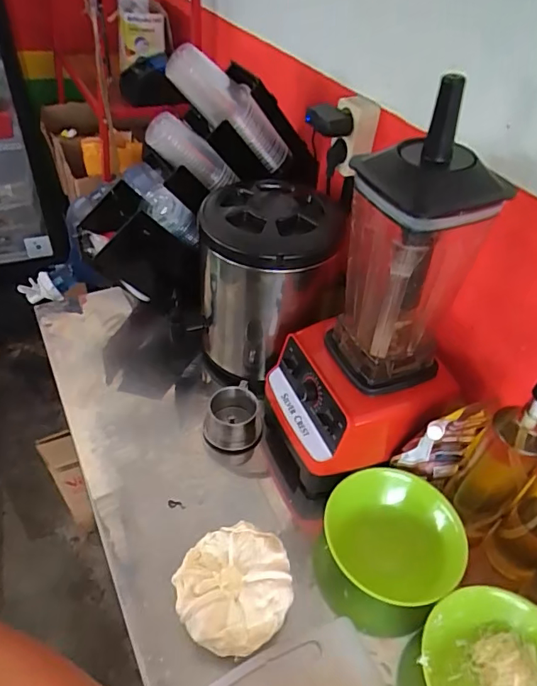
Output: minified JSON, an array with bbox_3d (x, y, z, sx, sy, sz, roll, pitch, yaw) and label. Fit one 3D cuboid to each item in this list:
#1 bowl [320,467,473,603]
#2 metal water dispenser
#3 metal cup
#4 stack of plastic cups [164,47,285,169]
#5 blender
[{"bbox_3d":[0.157,0.245,0.629,0.149,0.072,0.165,-13,46,-19],"label":"bowl"},{"bbox_3d":[-0.004,-0.093,0.823,0.193,0.294,0.230,8,43,2],"label":"metal water dispenser"},{"bbox_3d":[-0.052,0.111,0.762,0.084,0.057,0.082,3,43,-3],"label":"metal cup"},{"bbox_3d":[-0.056,-0.379,0.814,0.240,0.074,0.085,33,30,-35],"label":"stack of plastic cups"},{"bbox_3d":[0.130,-0.036,0.595,0.188,0.450,0.175,-6,44,-13],"label":"blender"}]

